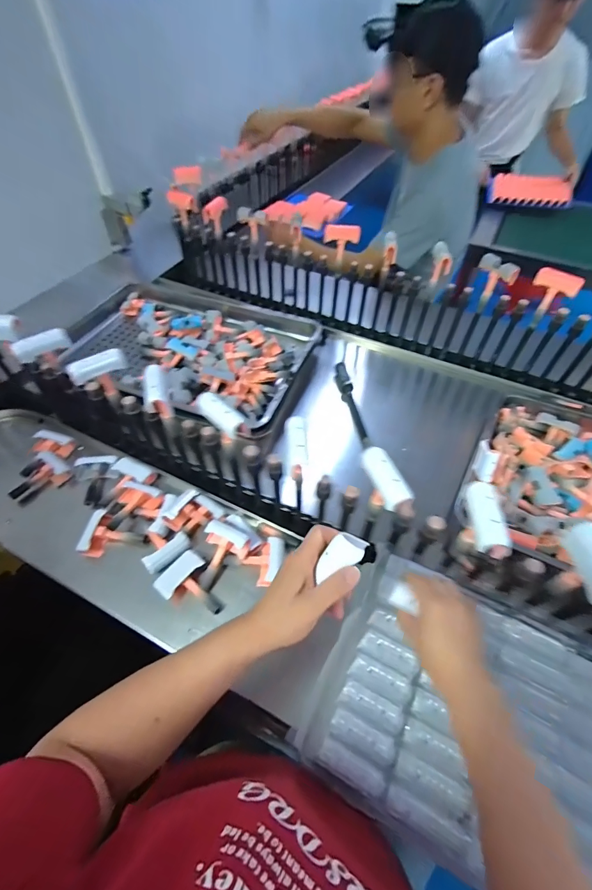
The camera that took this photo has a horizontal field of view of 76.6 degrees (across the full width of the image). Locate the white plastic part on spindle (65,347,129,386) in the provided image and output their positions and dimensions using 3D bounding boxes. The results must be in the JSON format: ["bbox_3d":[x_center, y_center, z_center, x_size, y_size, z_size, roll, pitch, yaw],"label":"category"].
[{"bbox_3d":[-0.307,-0.121,0.580,0.084,0.036,0.024,-31,61,-19],"label":"white plastic part on spindle"}]

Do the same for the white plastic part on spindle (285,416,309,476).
[{"bbox_3d":[0.001,-0.007,0.479,0.027,0.029,0.077,-2,56,-2],"label":"white plastic part on spindle"}]

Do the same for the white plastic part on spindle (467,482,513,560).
[{"bbox_3d":[0.209,0.078,0.412,0.031,0.032,0.083,-1,56,-1],"label":"white plastic part on spindle"}]

